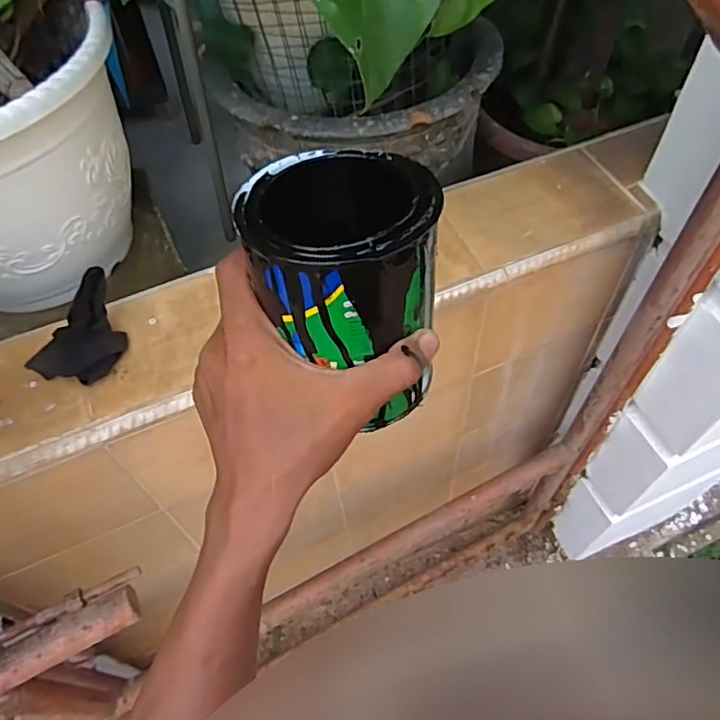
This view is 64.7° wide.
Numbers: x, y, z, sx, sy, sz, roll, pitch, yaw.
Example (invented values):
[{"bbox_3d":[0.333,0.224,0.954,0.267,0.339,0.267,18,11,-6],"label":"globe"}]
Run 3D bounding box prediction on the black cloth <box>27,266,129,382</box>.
[{"bbox_3d":[-0.314,-0.025,0.636,0.120,0.085,0.060,-38,62,-22],"label":"black cloth"}]

